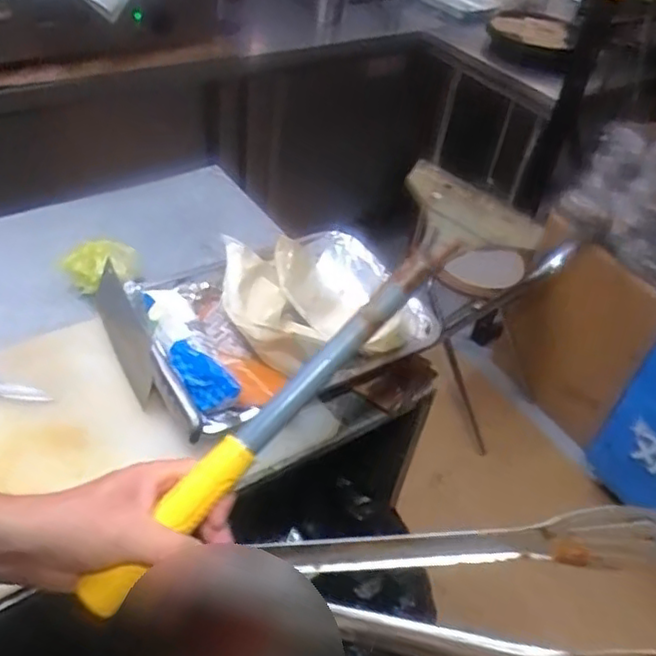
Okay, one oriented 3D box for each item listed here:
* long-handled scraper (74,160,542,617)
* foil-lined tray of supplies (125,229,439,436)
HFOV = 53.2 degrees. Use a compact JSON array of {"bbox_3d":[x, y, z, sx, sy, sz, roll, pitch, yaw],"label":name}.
[{"bbox_3d":[-0.010,0.037,0.435,0.083,0.048,0.373,38,77,28],"label":"long-handled scraper"},{"bbox_3d":[-0.052,-0.027,0.828,0.330,0.105,0.246,-18,49,-25],"label":"foil-lined tray of supplies"}]

